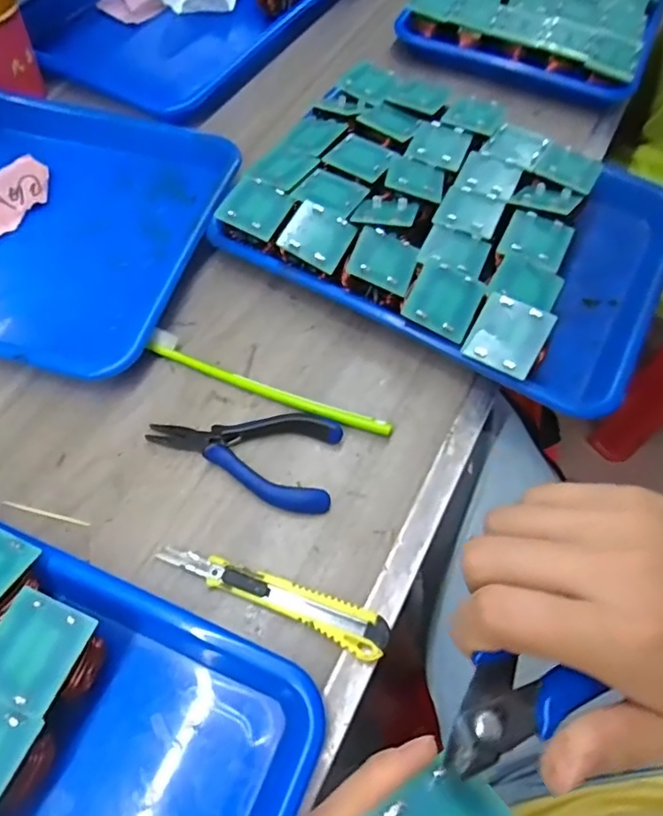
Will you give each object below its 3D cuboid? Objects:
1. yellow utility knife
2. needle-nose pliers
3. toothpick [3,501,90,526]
[{"bbox_3d":[-0.035,0.107,0.320,0.139,0.012,0.023,22,63,10],"label":"yellow utility knife"},{"bbox_3d":[-0.059,0.029,0.359,0.123,0.017,0.061,9,62,3],"label":"needle-nose pliers"},{"bbox_3d":[-0.179,0.066,0.346,0.058,0.004,0.004,13,62,5],"label":"toothpick"}]

